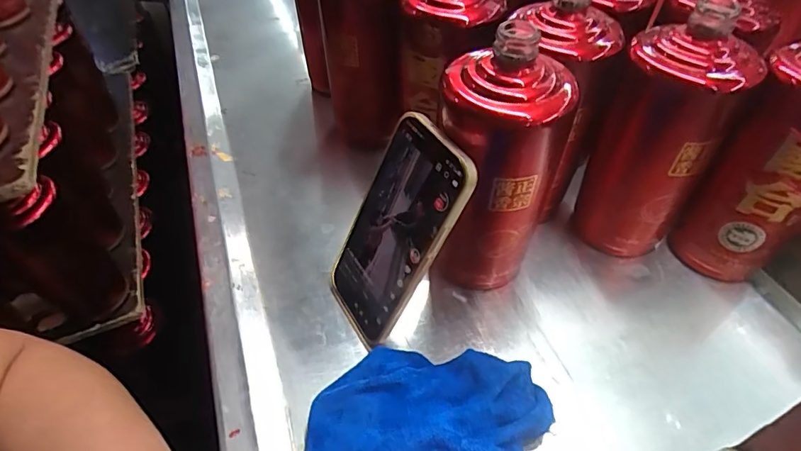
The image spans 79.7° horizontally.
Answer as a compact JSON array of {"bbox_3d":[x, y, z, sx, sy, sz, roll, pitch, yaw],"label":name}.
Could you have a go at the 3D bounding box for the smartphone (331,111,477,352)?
[{"bbox_3d":[-0.006,0.008,0.337,0.008,0.163,0.078,-8,43,-44],"label":"smartphone"}]

